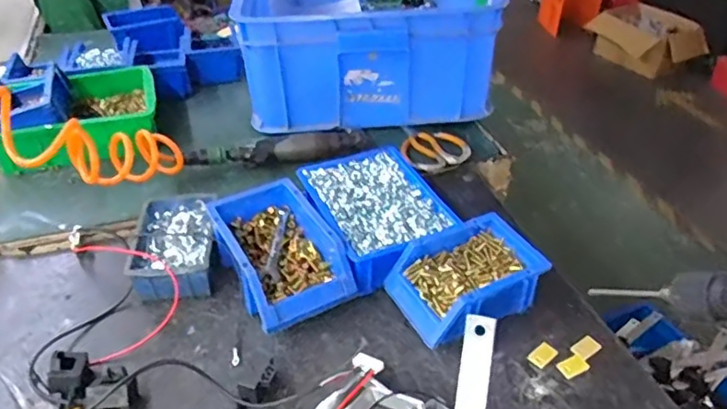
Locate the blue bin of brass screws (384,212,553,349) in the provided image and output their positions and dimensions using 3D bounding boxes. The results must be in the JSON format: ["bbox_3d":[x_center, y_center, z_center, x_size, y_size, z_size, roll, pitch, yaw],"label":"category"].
[{"bbox_3d":[0.115,0.088,0.648,0.151,0.073,0.119,-17,43,-20],"label":"blue bin of brass screws"}]

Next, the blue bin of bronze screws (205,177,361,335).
[{"bbox_3d":[-0.101,0.057,0.681,0.118,0.076,0.188,-20,44,-23],"label":"blue bin of bronze screws"}]

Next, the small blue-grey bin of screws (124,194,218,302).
[{"bbox_3d":[-0.229,0.052,0.711,0.096,0.049,0.158,-5,40,-6],"label":"small blue-grey bin of screws"}]

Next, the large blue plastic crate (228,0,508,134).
[{"bbox_3d":[-0.001,-0.380,1.130,0.430,0.208,0.601,-2,38,-2],"label":"large blue plastic crate"}]

